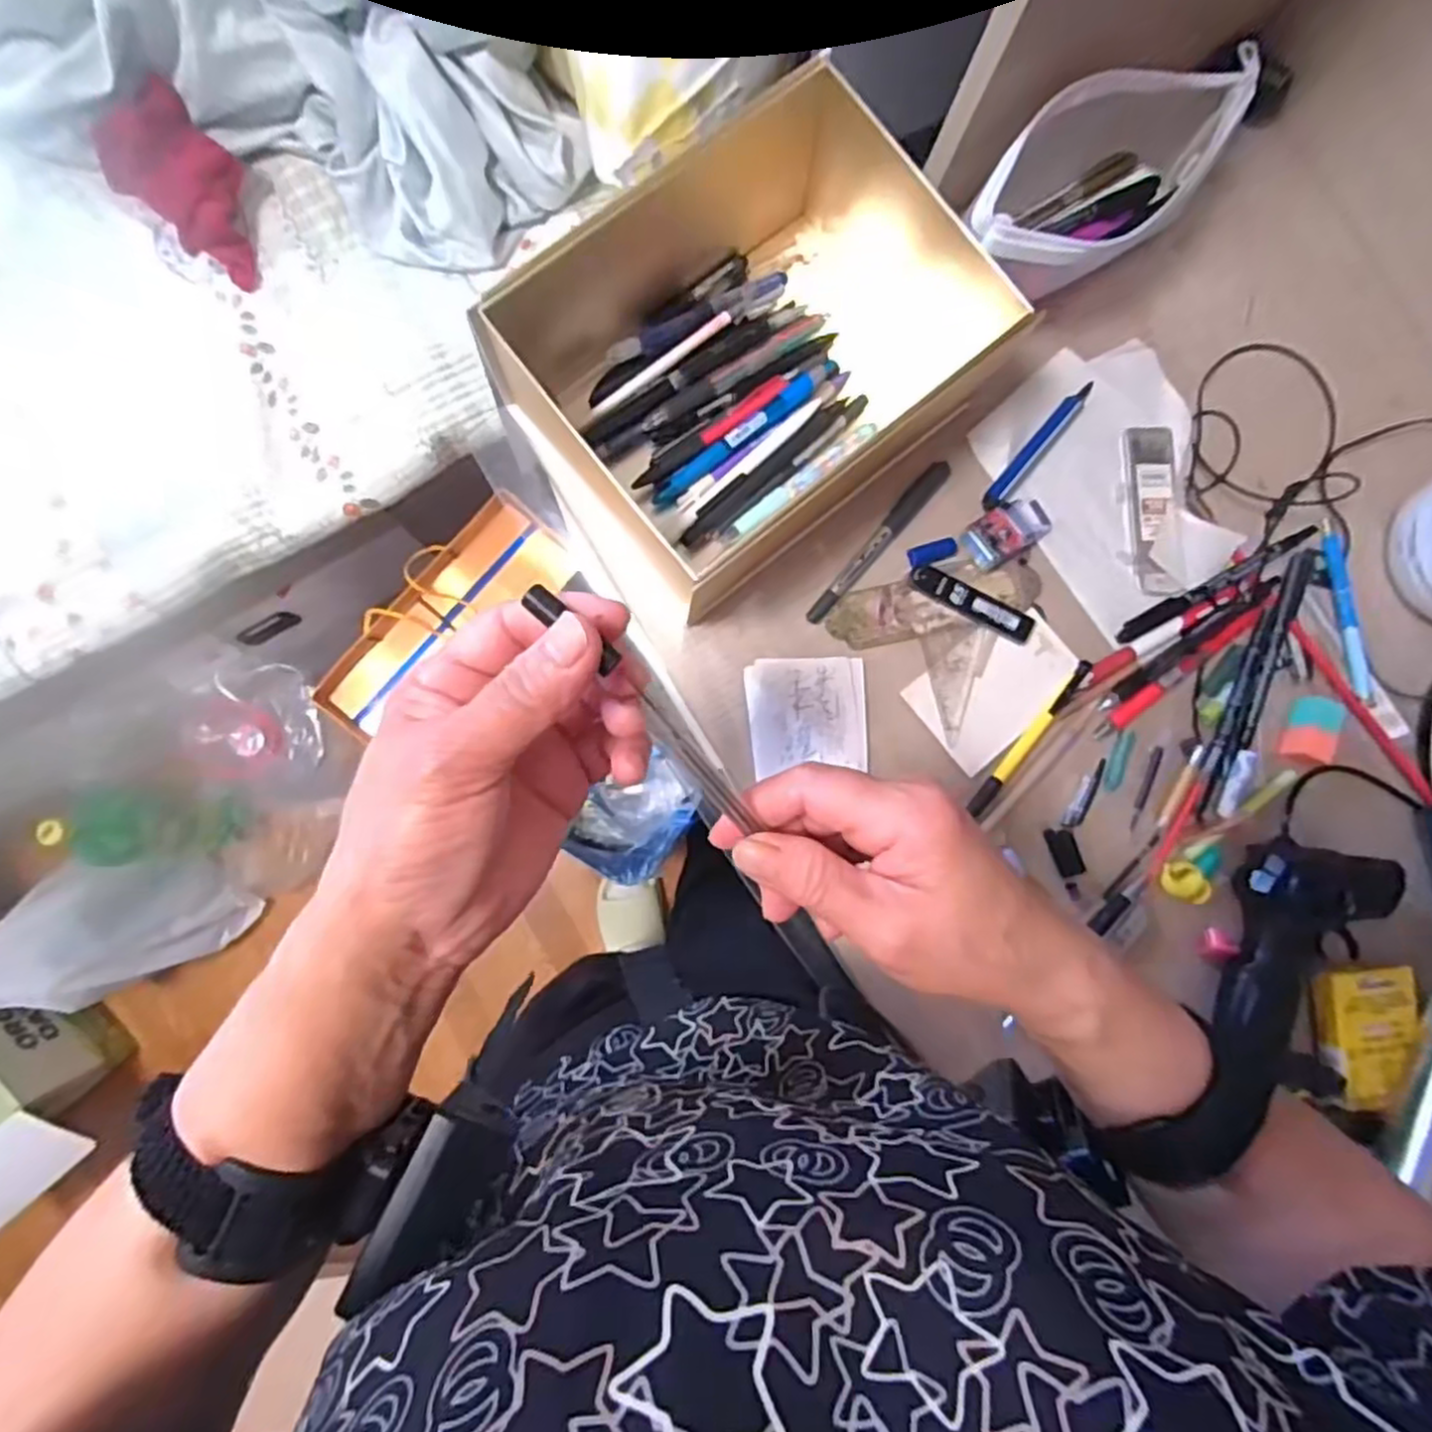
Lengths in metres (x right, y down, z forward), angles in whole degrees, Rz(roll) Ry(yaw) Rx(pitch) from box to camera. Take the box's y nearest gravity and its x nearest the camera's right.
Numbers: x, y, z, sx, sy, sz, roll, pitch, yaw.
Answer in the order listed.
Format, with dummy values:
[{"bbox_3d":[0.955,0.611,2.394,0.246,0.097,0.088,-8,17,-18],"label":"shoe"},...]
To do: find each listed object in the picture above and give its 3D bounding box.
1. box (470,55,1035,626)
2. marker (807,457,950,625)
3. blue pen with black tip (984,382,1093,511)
[{"bbox_3d":[0.012,-0.238,0.444,0.273,0.088,0.223,-38,90,-6],"label":"box"},{"bbox_3d":[0.106,-0.114,0.486,0.015,0.010,0.135,41,84,-1],"label":"marker"},{"bbox_3d":[0.213,-0.179,0.491,0.013,0.011,0.111,40,84,-1],"label":"blue pen with black tip"}]

